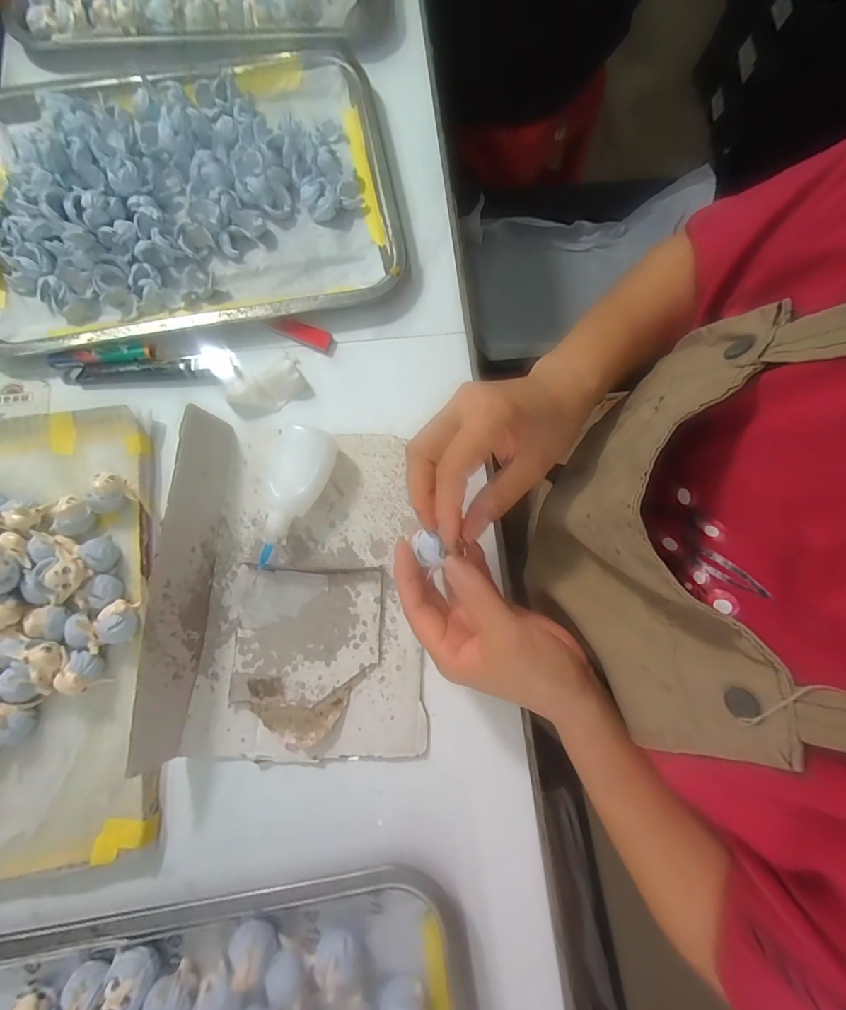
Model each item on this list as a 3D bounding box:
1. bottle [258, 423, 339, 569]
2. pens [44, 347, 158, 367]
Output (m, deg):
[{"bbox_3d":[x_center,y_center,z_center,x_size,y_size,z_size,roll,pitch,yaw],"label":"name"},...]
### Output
[{"bbox_3d":[-0.092,-0.006,0.324,0.039,0.031,0.100,14,78,0],"label":"bottle"},{"bbox_3d":[-0.255,-0.117,0.350,0.082,0.007,0.010,-5,79,-4],"label":"pens"}]

